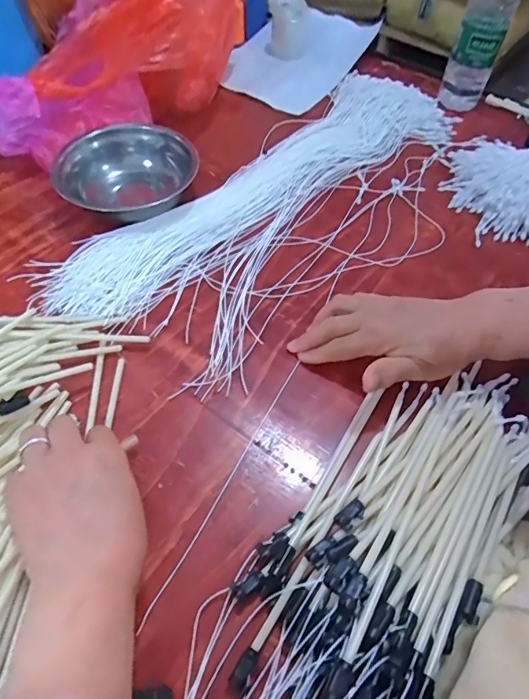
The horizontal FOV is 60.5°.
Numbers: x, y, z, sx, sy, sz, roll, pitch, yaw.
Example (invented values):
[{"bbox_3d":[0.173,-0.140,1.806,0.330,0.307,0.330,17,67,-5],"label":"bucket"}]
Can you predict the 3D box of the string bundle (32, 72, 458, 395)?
[{"bbox_3d":[0.029,-0.204,0.578,0.225,0.040,0.611,31,61,18],"label":"string bundle"}]

